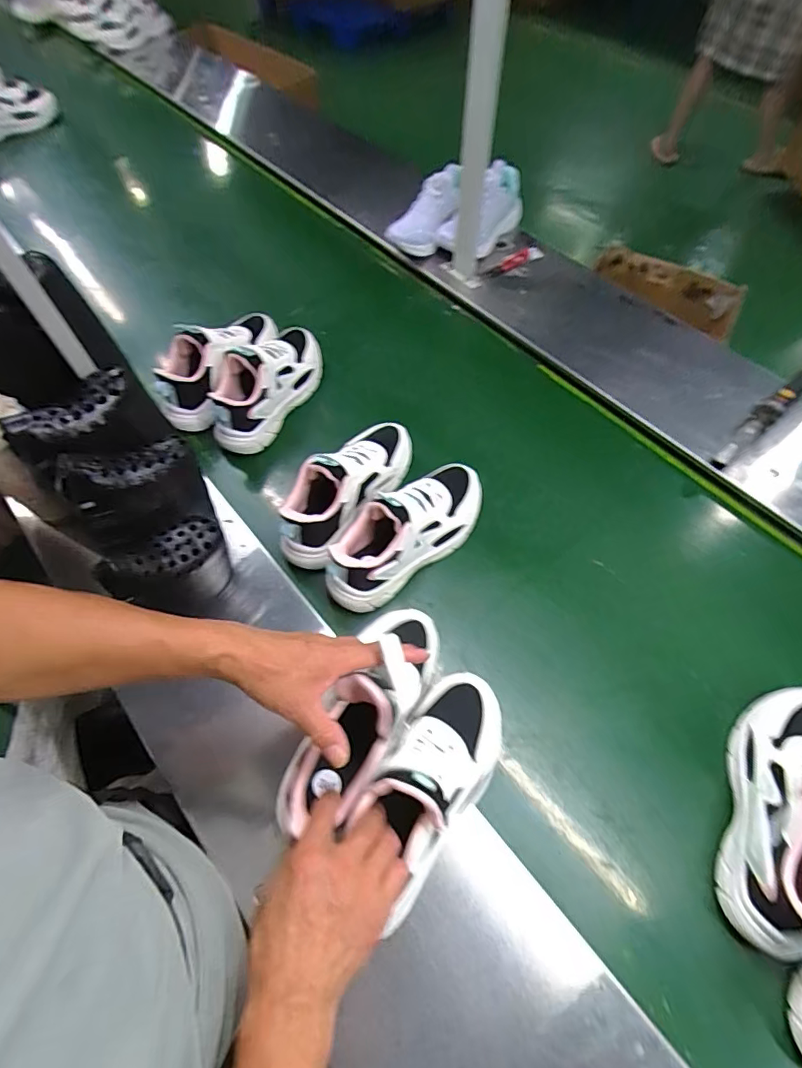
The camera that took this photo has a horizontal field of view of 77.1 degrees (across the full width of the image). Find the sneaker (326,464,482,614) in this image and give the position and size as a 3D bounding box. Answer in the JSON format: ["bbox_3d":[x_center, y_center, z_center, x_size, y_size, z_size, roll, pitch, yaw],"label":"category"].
[{"bbox_3d":[0.010,-0.010,0.656,0.254,0.115,0.089,-36,64,-18],"label":"sneaker"}]

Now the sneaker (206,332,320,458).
[{"bbox_3d":[-0.216,-0.249,0.799,0.100,0.110,0.252,22,62,15],"label":"sneaker"}]

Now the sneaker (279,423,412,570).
[{"bbox_3d":[-0.075,-0.069,0.694,0.082,0.121,0.255,29,64,18],"label":"sneaker"}]

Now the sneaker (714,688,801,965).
[{"bbox_3d":[0.390,0.254,0.471,0.096,0.149,0.254,24,63,16],"label":"sneaker"}]

